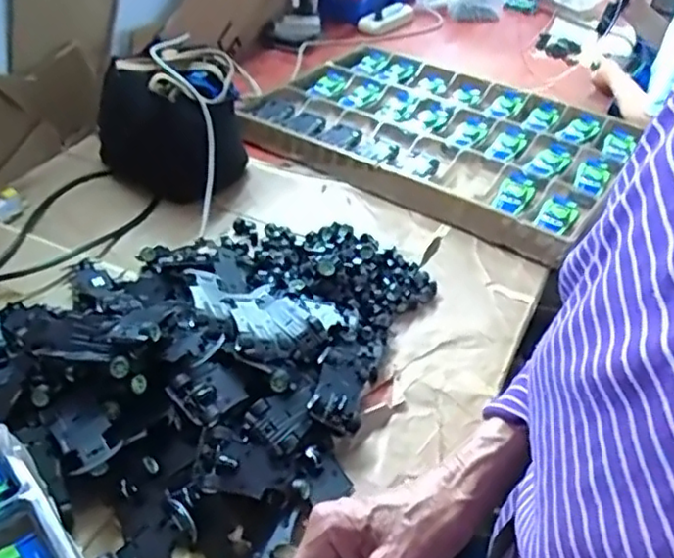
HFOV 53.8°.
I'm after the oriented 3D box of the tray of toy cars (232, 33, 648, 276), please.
[{"bbox_3d":[0.182,-0.286,1.246,0.662,0.065,0.518,23,44,24],"label":"tray of toy cars"}]

